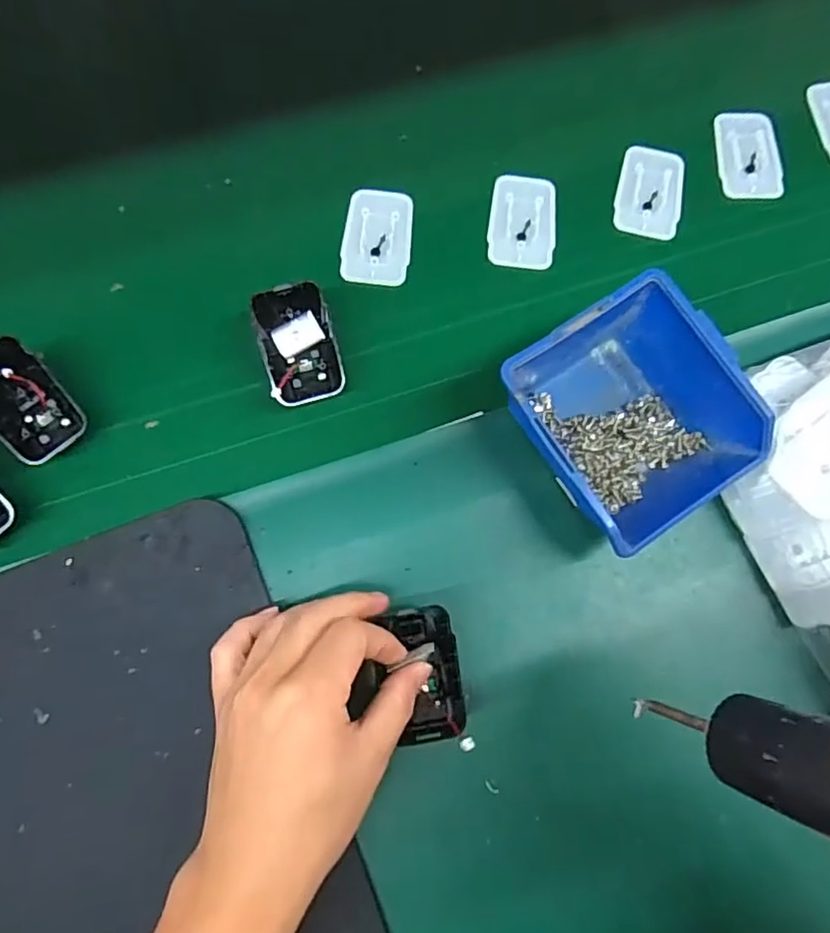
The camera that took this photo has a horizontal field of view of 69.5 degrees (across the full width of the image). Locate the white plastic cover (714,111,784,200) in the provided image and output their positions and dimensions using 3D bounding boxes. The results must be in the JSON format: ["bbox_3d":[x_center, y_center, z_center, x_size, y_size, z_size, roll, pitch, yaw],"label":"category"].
[{"bbox_3d":[0.238,-0.223,0.427,0.042,0.013,0.063,-5,76,1],"label":"white plastic cover"}]

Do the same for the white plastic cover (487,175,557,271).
[{"bbox_3d":[0.075,-0.169,0.412,0.045,0.008,0.068,7,76,3],"label":"white plastic cover"}]

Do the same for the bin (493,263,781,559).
[{"bbox_3d":[0.119,-0.024,0.349,0.112,0.076,0.123,-32,82,-10],"label":"bin"}]

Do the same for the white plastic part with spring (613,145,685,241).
[{"bbox_3d":[0.164,-0.190,0.416,0.045,0.007,0.066,13,76,5],"label":"white plastic part with spring"}]

